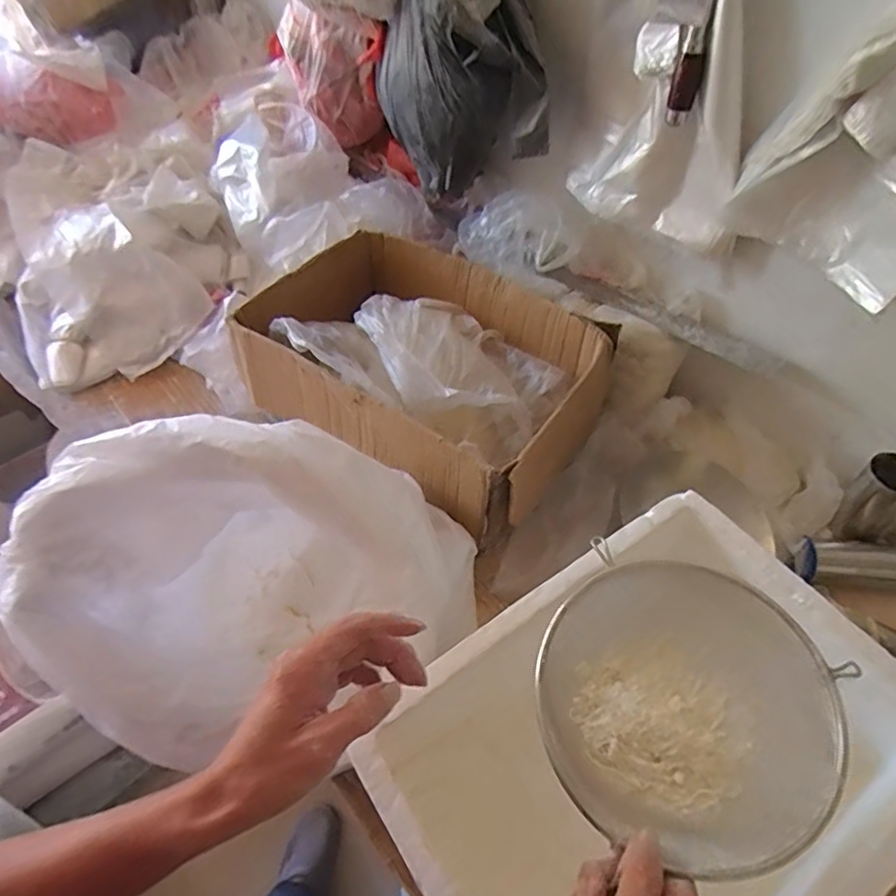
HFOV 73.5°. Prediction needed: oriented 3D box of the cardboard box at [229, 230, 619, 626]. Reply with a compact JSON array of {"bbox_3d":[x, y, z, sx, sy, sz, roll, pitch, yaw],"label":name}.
[{"bbox_3d":[-0.035,-0.128,0.932,0.513,0.168,0.385,34,59,24],"label":"cardboard box"}]

